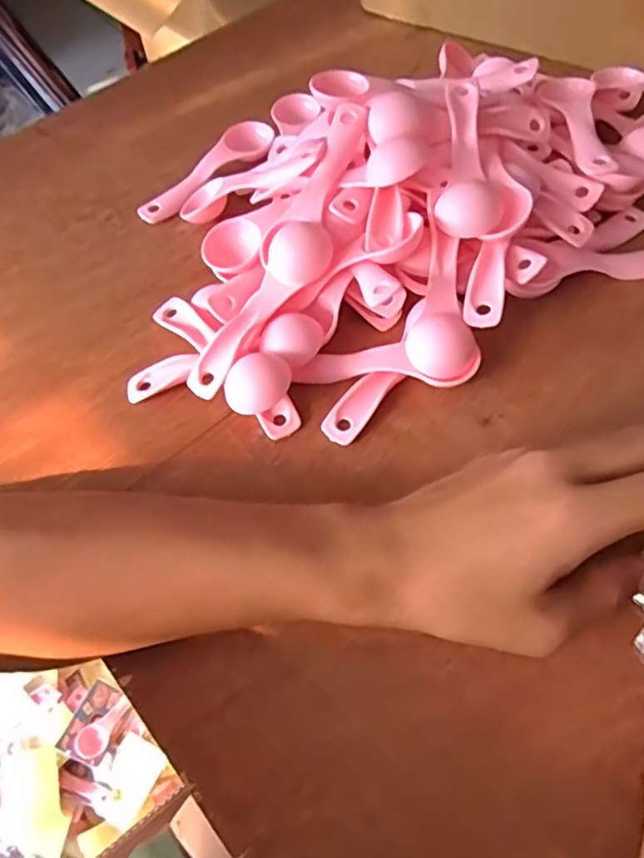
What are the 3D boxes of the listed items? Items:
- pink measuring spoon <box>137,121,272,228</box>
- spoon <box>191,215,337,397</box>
[{"bbox_3d":[-0.079,-0.181,0.442,0.033,0.017,0.113,35,67,22],"label":"pink measuring spoon"},{"bbox_3d":[-0.037,-0.069,0.347,0.033,0.013,0.115,36,87,23],"label":"spoon"}]

